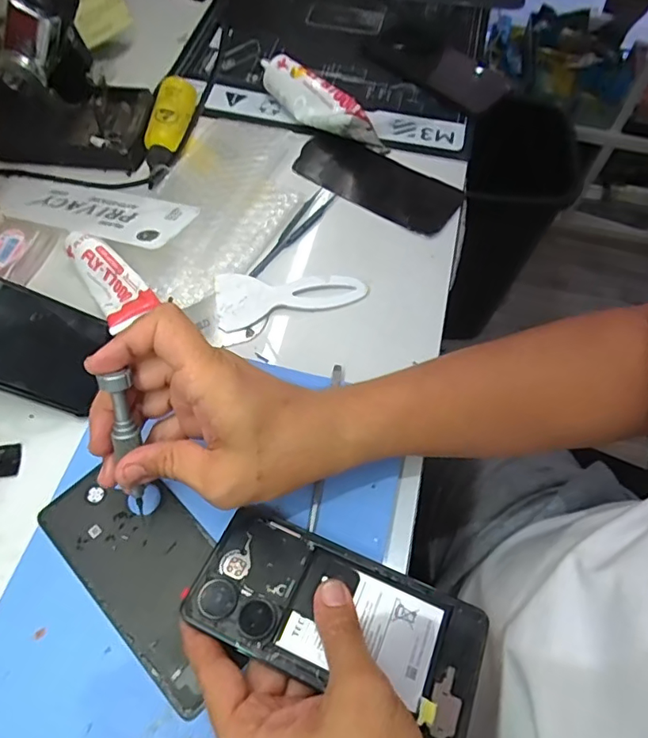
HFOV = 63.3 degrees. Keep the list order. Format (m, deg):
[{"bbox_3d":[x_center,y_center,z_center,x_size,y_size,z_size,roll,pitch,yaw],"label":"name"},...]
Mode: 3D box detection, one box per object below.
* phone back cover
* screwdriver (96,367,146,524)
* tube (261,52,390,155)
[{"bbox_3d":[-0.108,0.124,0.330,0.156,0.004,0.072,41,69,19],"label":"phone back cover"},{"bbox_3d":[-0.114,0.050,0.310,0.016,0.112,0.015,9,34,4],"label":"screwdriver"},{"bbox_3d":[-0.009,-0.279,0.551,0.165,0.039,0.046,41,67,18],"label":"tube"}]

